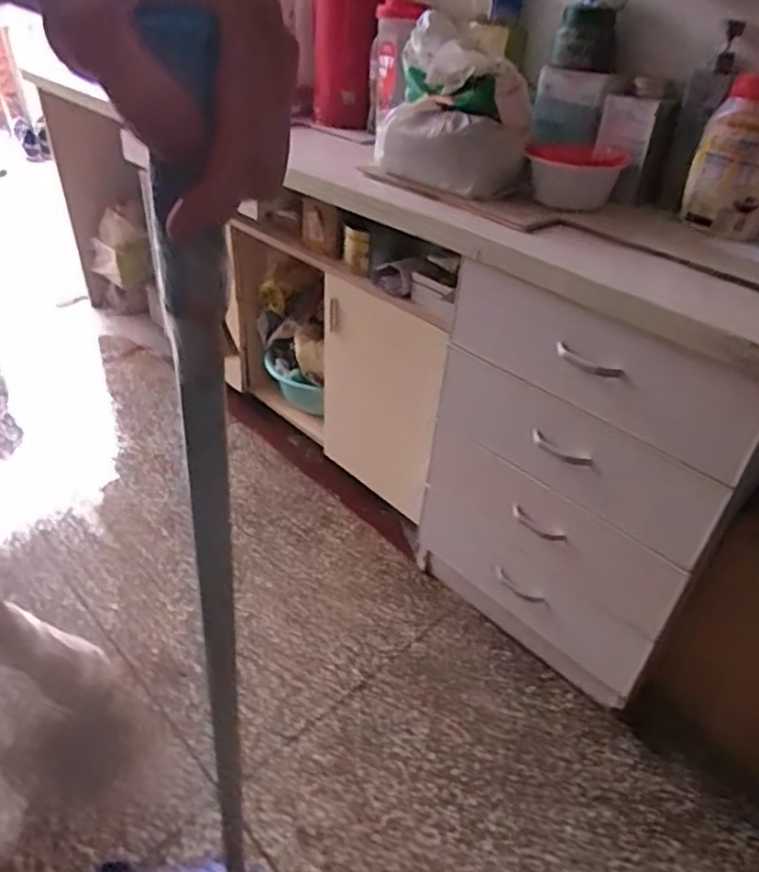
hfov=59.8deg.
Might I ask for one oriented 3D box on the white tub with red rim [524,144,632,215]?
[{"bbox_3d":[0.328,-0.443,1.125,0.154,0.091,0.159,2,37,-2],"label":"white tub with red rim"}]

